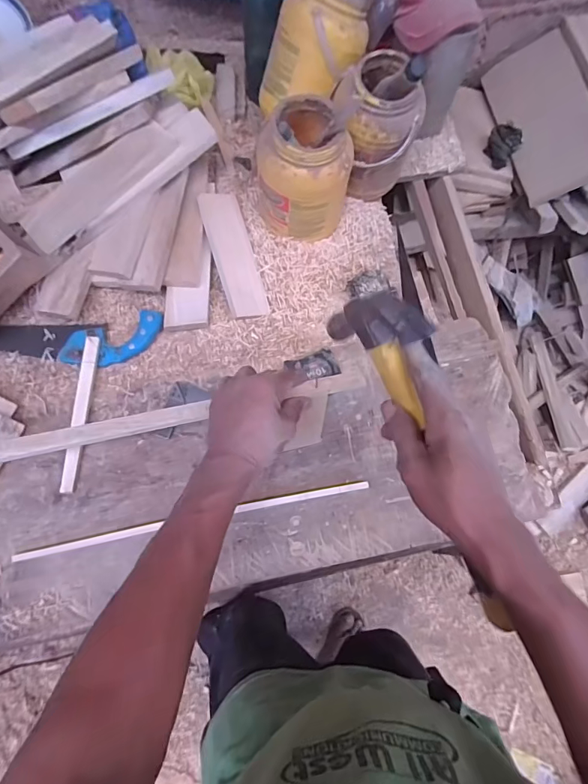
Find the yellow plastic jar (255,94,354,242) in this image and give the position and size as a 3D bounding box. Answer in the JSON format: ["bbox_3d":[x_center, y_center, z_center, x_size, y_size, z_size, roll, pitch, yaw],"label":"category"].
[{"bbox_3d":[0.011,-0.389,0.736,0.144,0.199,0.149,0,69,0],"label":"yellow plastic jar"}]

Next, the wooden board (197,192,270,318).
[{"bbox_3d":[-0.108,-0.251,0.774,0.076,0.009,0.231,-14,87,-24],"label":"wooden board"}]

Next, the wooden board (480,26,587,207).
[{"bbox_3d":[0.636,-0.698,1.071,0.199,0.031,0.415,-18,76,22],"label":"wooden board"}]

